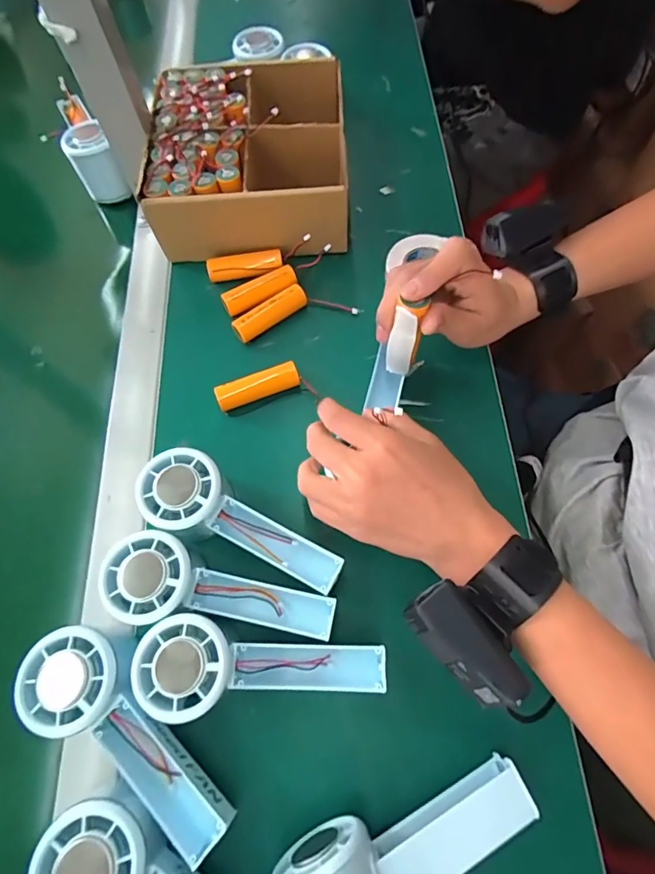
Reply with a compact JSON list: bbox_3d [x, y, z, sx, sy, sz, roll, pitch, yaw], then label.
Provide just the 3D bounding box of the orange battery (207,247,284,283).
[{"bbox_3d":[-0.078,-0.162,0.441,0.070,0.020,0.023,-15,68,-4],"label":"orange battery"}]

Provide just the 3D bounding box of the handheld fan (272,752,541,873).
[{"bbox_3d":[0.048,0.241,0.262,0.148,0.052,0.057,-16,67,-18],"label":"handheld fan"}]

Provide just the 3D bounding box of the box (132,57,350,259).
[{"bbox_3d":[-0.073,-0.282,0.462,0.186,0.079,0.233,-2,67,1],"label":"box"}]

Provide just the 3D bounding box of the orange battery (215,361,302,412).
[{"bbox_3d":[-0.059,-0.043,0.395,0.071,0.019,0.019,-20,68,-6],"label":"orange battery"}]

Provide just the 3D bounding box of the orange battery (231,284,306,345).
[{"bbox_3d":[-0.052,-0.113,0.422,0.072,0.021,0.020,-37,71,-13],"label":"orange battery"}]

